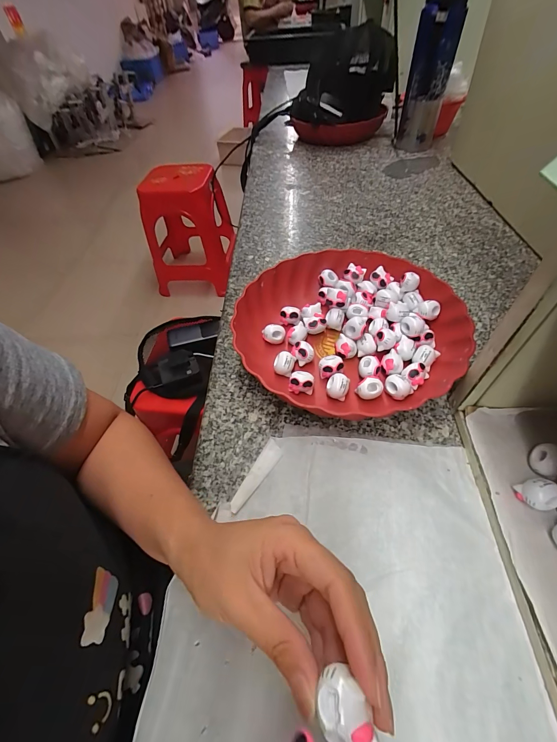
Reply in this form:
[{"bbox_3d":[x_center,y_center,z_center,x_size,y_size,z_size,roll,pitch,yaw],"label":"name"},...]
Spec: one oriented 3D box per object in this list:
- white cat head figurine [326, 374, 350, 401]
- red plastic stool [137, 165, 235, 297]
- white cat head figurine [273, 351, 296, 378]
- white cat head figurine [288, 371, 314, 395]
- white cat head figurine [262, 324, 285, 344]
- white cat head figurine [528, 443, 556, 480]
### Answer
[{"bbox_3d":[0.060,0.016,0.320,0.021,0.017,0.023,-3,52,3],"label":"white cat head figurine"},{"bbox_3d":[-0.462,-0.733,1.620,0.437,0.512,0.510,-7,52,0],"label":"red plastic stool"},{"bbox_3d":[0.006,-0.008,0.343,0.021,0.019,0.020,-3,52,3],"label":"white cat head figurine"},{"bbox_3d":[0.024,0.013,0.326,0.025,0.022,0.019,1,52,6],"label":"white cat head figurine"},{"bbox_3d":[-0.005,-0.043,0.373,0.026,0.020,0.015,-7,52,0],"label":"white cat head figurine"},{"bbox_3d":[0.209,0.071,0.246,0.018,0.012,0.027,12,54,15],"label":"white cat head figurine"}]

